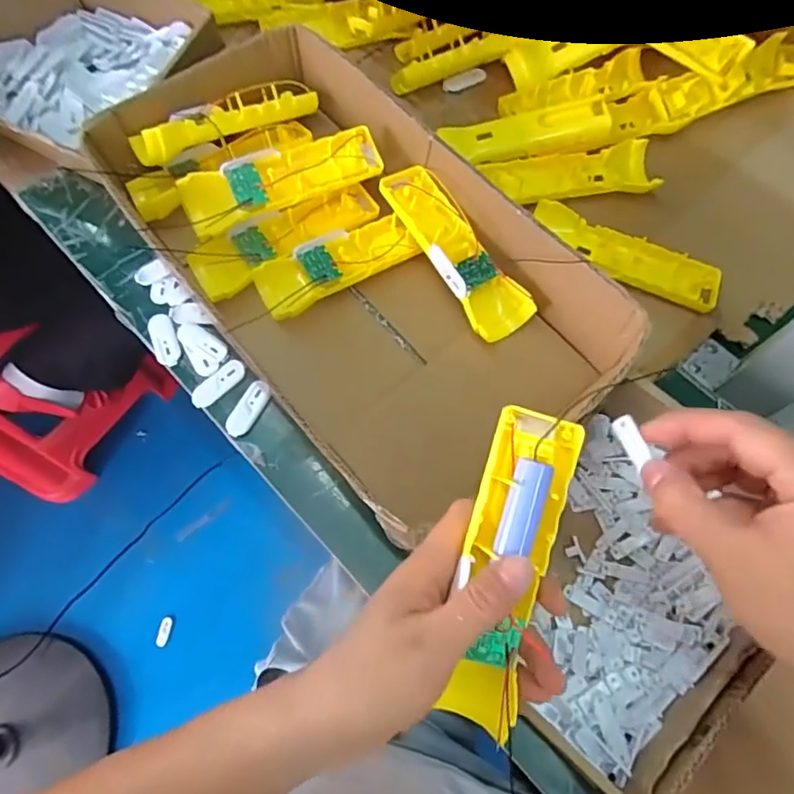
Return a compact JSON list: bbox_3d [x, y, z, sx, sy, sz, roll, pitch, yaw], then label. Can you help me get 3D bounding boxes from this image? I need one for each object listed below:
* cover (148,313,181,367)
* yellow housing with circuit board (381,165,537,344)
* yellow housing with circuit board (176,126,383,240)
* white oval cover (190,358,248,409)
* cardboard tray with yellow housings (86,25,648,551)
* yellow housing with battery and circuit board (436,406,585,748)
[{"bbox_3d":[-0.201,-0.050,0.479,0.022,0.004,0.052,-24,70,-8],"label":"cover"},{"bbox_3d":[0.045,-0.122,0.454,0.049,0.028,0.166,-30,71,-10],"label":"yellow housing with circuit board"},{"bbox_3d":[-0.096,-0.179,0.467,0.170,0.033,0.051,-24,70,-8],"label":"yellow housing with circuit board"},{"bbox_3d":[-0.150,-0.011,0.465,0.050,0.005,0.021,-40,73,-13],"label":"white oval cover"},{"bbox_3d":[-0.043,-0.125,0.457,0.229,0.078,0.410,-39,72,-13],"label":"cardboard tray with yellow housings"},{"bbox_3d":[0.056,0.089,0.282,0.046,0.030,0.164,11,91,6],"label":"yellow housing with battery and circuit board"}]

